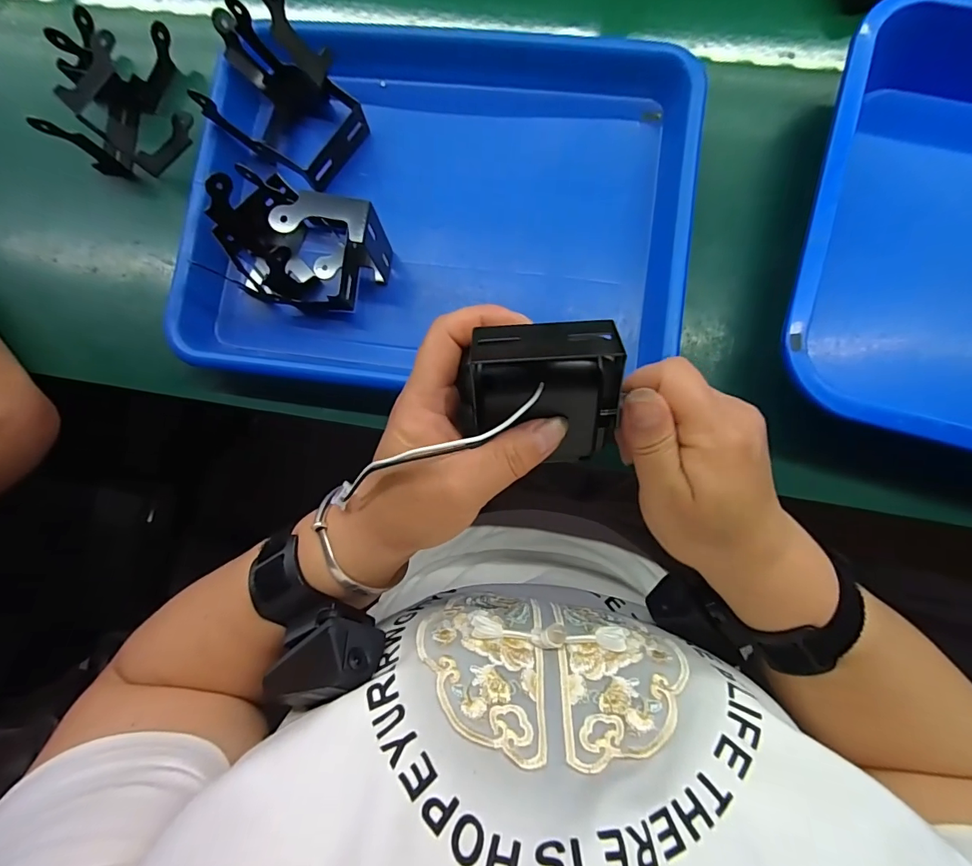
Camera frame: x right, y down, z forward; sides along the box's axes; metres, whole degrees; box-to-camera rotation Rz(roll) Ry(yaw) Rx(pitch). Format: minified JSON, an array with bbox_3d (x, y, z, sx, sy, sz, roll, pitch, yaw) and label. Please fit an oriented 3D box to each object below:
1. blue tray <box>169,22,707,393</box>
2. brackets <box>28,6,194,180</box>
[{"bbox_3d":[-0.029,-0.157,0.307,0.319,0.034,0.261,7,84,5],"label":"blue tray"},{"bbox_3d":[-0.261,-0.240,0.314,0.065,0.072,0.089,-4,83,3],"label":"brackets"}]

